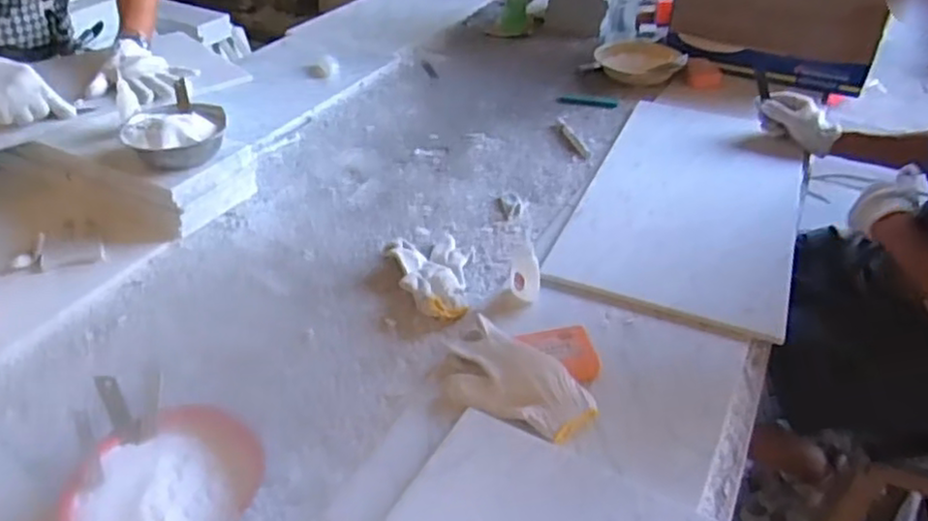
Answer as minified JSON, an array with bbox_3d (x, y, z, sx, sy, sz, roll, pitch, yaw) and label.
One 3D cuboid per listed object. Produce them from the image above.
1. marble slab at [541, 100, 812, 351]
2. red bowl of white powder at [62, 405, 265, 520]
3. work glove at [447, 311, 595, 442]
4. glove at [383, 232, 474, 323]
[{"bbox_3d":[0.359,-0.104,1.088,0.305,0.024,0.602,13,41,21],"label":"marble slab"},{"bbox_3d":[-0.267,0.206,0.641,0.166,0.041,0.146,-30,47,-32],"label":"red bowl of white powder"},{"bbox_3d":[0.045,0.132,0.757,0.105,0.053,0.180,-31,48,-33],"label":"work glove"},{"bbox_3d":[-0.034,0.018,0.925,0.112,0.035,0.157,-12,40,-15],"label":"glove"}]

